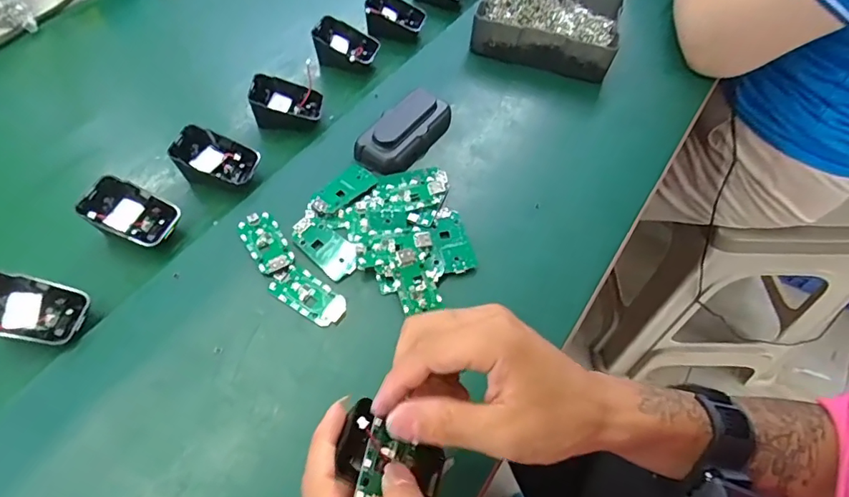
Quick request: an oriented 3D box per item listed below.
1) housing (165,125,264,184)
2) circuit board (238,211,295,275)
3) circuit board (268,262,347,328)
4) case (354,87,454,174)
[{"bbox_3d":[-0.191,-0.080,0.453,0.068,0.027,0.046,26,57,-17],"label":"housing"},{"bbox_3d":[-0.133,-0.006,0.418,0.031,0.004,0.063,-29,61,-19],"label":"circuit board"},{"bbox_3d":[-0.090,0.037,0.395,0.062,0.005,0.032,29,60,17],"label":"circuit board"},{"bbox_3d":[-0.017,-0.113,0.485,0.049,0.036,0.105,31,61,18],"label":"case"}]

